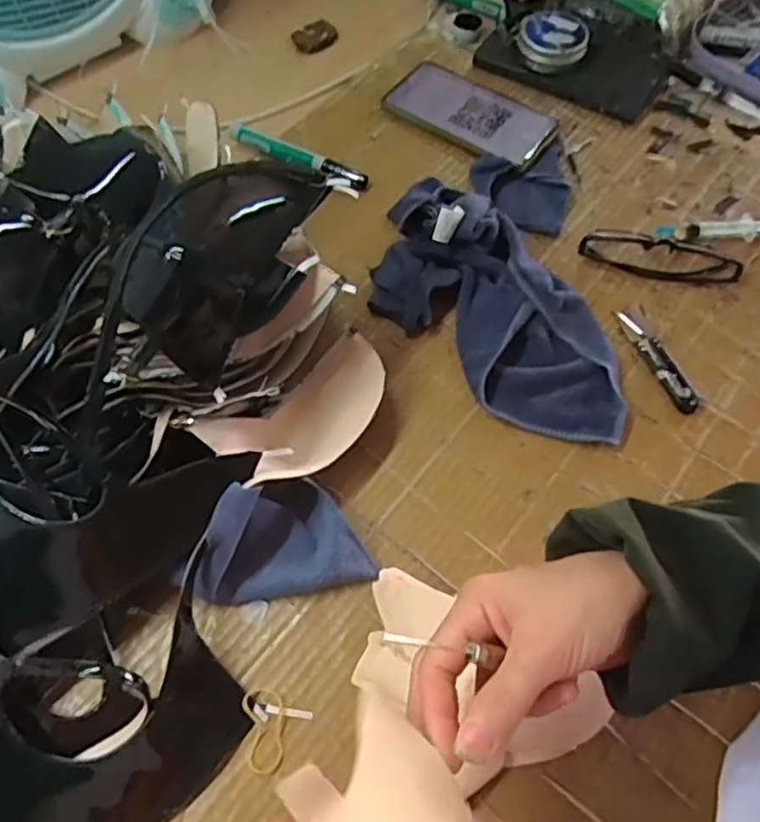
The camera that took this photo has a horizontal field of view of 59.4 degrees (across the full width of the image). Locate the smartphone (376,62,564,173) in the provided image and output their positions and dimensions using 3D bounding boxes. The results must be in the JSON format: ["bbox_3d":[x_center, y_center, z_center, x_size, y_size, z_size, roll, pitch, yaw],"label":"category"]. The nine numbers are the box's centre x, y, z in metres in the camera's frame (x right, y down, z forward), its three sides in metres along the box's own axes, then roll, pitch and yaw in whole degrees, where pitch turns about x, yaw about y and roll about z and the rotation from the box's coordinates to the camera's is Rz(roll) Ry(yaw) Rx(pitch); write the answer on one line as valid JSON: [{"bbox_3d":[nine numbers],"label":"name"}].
[{"bbox_3d":[0.087,-0.291,0.646,0.163,0.014,0.077,33,67,16],"label":"smartphone"}]

